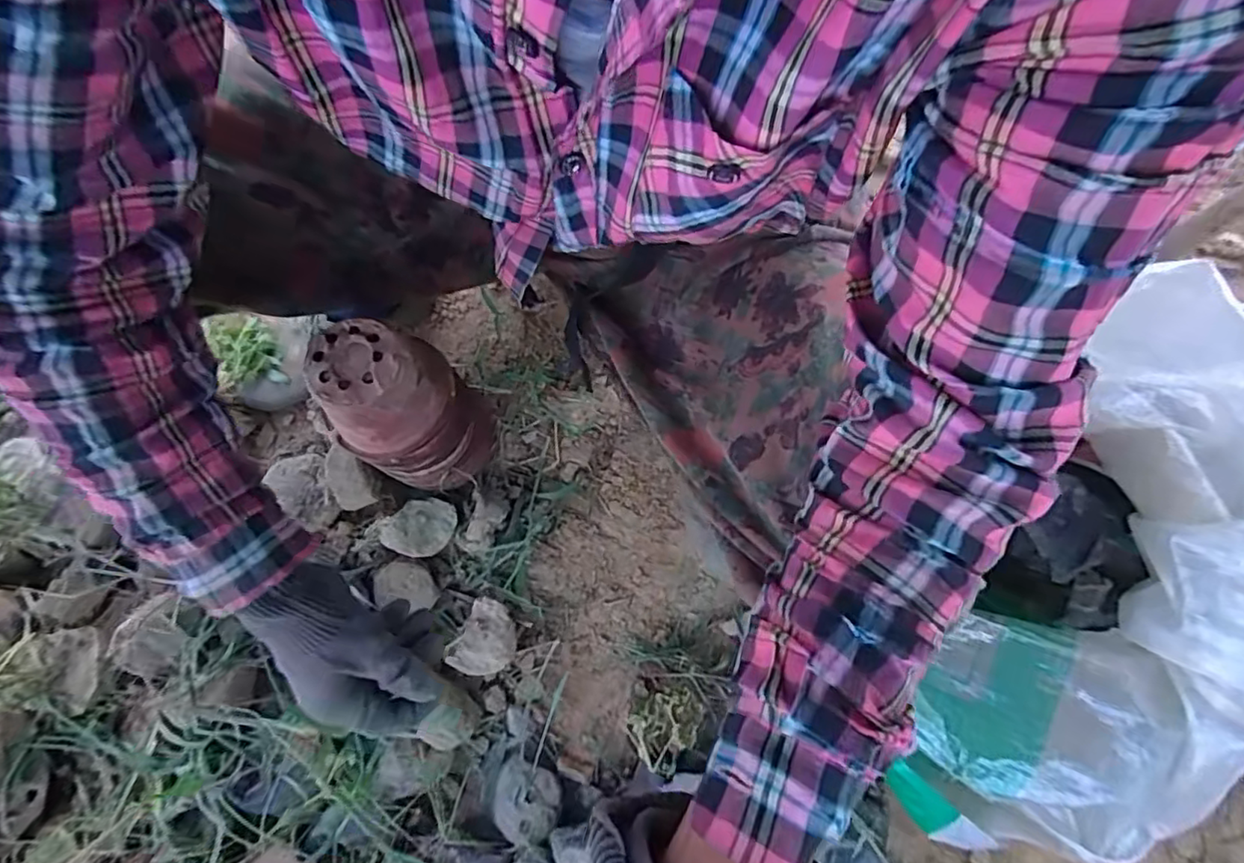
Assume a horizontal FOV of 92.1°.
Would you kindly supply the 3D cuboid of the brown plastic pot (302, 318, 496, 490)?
[{"bbox_3d":[-0.184,-0.012,0.529,0.088,0.202,0.104,11,79,3],"label":"brown plastic pot"}]

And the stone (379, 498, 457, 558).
[{"bbox_3d":[-0.193,0.092,0.583,0.056,0.031,0.057,0,79,1],"label":"stone"}]

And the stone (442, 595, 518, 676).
[{"bbox_3d":[-0.127,0.199,0.574,0.053,0.037,0.068,26,80,6],"label":"stone"}]

